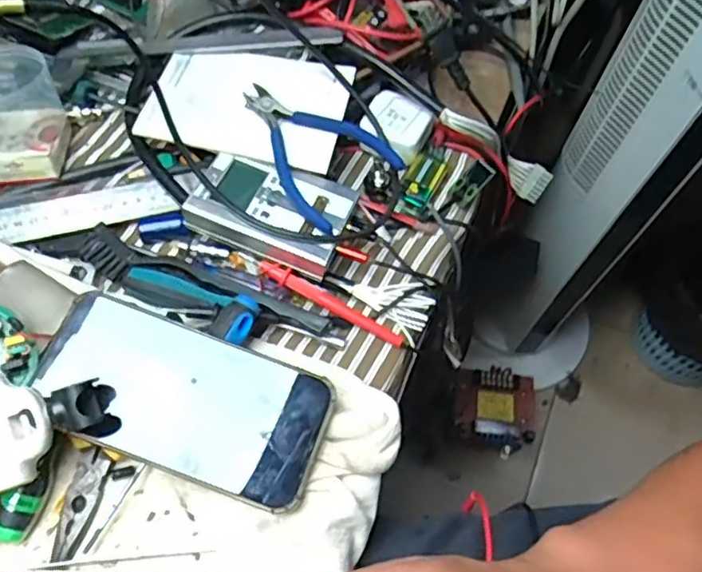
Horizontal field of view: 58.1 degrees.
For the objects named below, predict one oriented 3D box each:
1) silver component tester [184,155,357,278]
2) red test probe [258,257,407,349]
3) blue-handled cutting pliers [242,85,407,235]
[{"bbox_3d":[-0.055,-0.050,0.440,0.104,0.034,0.067,18,63,5],"label":"silver component tester"},{"bbox_3d":[-0.014,0.011,0.426,0.106,0.016,0.012,27,64,10],"label":"red test probe"},{"bbox_3d":[-0.033,-0.096,0.443,0.116,0.021,0.080,37,66,14],"label":"blue-handled cutting pliers"}]

